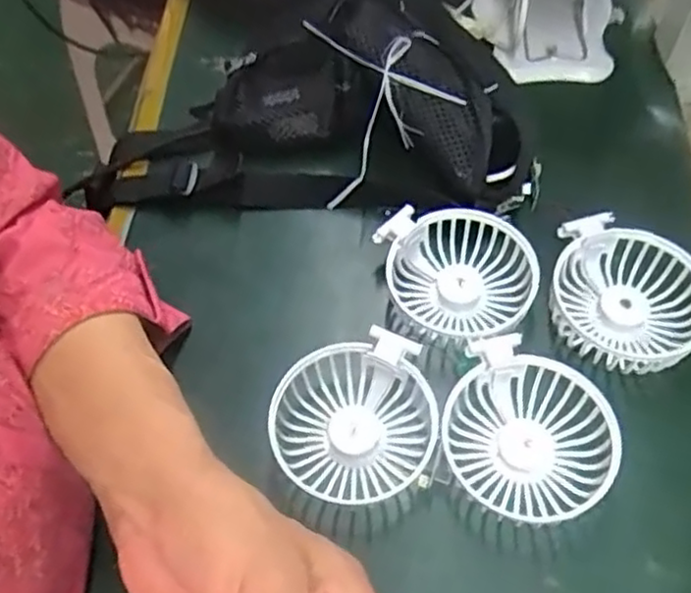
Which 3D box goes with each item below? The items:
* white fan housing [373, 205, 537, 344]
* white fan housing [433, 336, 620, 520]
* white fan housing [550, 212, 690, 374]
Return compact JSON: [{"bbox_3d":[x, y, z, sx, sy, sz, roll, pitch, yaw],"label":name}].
[{"bbox_3d":[0.070,-0.010,0.430,0.086,0.039,0.085,-1,59,2],"label":"white fan housing"},{"bbox_3d":[0.099,0.075,0.375,0.088,0.032,0.078,24,63,16],"label":"white fan housing"},{"bbox_3d":[0.168,0.002,0.414,0.086,0.035,0.085,-1,59,2],"label":"white fan housing"}]

